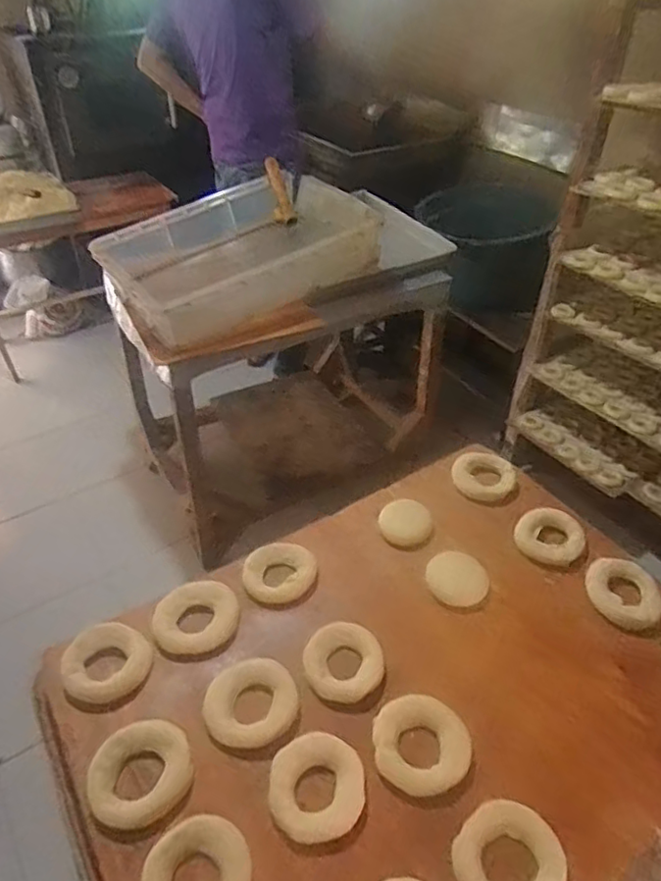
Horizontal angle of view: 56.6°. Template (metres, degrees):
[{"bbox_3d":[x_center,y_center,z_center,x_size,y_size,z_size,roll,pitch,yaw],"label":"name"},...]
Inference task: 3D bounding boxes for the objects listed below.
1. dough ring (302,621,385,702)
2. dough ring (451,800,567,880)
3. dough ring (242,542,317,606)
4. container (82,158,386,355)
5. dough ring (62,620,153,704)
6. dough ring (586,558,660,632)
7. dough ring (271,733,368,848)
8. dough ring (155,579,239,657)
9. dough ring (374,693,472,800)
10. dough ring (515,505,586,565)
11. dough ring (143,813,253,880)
[{"bbox_3d":[0.013,0.211,0.588,0.073,0.018,0.073,-1,39,0],"label":"dough ring"},{"bbox_3d":[0.138,0.324,0.471,0.078,0.015,0.080,-1,39,0],"label":"dough ring"},{"bbox_3d":[-0.059,0.143,0.676,0.074,0.023,0.071,-1,39,0],"label":"dough ring"},{"bbox_3d":[-0.228,-0.483,1.630,0.654,0.236,0.459,-23,44,-24],"label":"container"},{"bbox_3d":[-0.216,0.211,0.589,0.077,0.019,0.074,-1,39,0],"label":"dough ring"},{"bbox_3d":[0.312,0.162,0.653,0.069,0.015,0.085,0,40,1],"label":"dough ring"},{"bbox_3d":[-0.010,0.285,0.508,0.076,0.013,0.080,-1,39,0],"label":"dough ring"},{"bbox_3d":[-0.138,0.181,0.632,0.084,0.015,0.083,22,45,25],"label":"dough ring"},{"bbox_3d":[0.079,0.262,0.535,0.080,0.011,0.081,-1,39,0],"label":"dough ring"},{"bbox_3d":[0.253,0.109,0.709,0.074,0.016,0.071,-1,39,0],"label":"dough ring"},{"bbox_3d":[-0.099,0.323,0.457,0.077,0.013,0.080,-1,39,0],"label":"dough ring"}]

